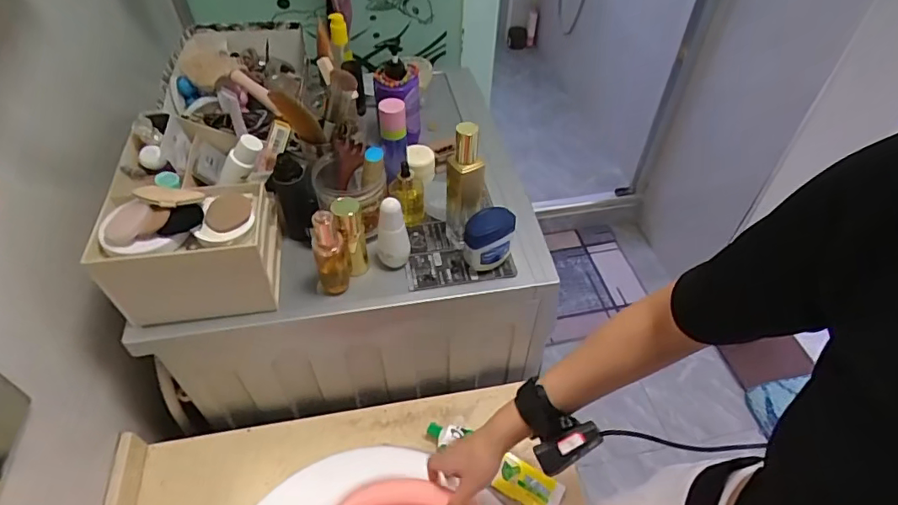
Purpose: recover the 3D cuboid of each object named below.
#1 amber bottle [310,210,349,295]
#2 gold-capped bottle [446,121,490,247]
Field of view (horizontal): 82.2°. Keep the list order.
[{"bbox_3d":[-0.150,0.000,0.644,0.036,0.132,0.030,-14,49,-13],"label":"amber bottle"},{"bbox_3d":[0.026,-0.090,0.684,0.057,0.195,0.044,0,48,-1],"label":"gold-capped bottle"}]

